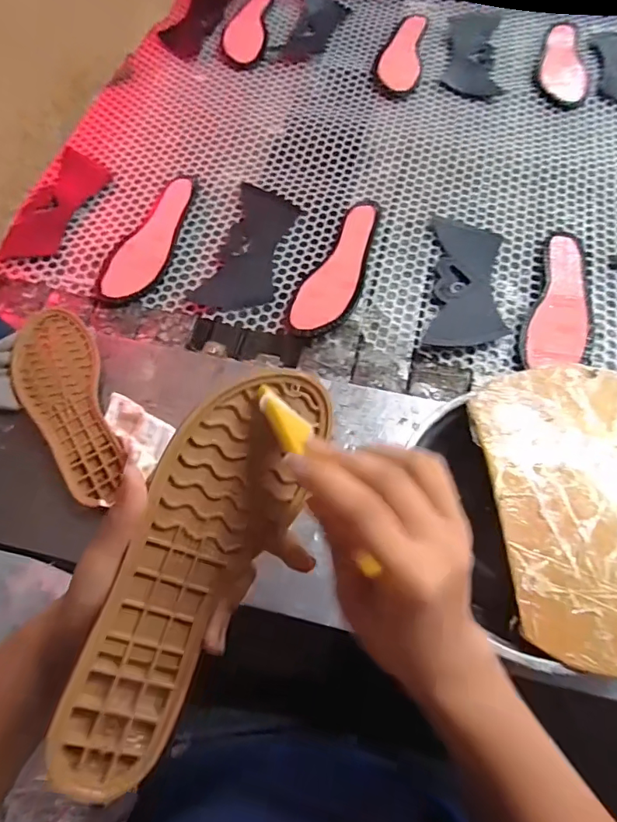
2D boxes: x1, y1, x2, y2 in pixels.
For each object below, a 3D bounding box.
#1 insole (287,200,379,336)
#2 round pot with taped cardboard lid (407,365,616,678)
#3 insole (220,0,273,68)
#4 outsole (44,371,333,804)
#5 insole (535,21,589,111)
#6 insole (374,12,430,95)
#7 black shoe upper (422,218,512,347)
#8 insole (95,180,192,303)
[{"bbox_3d":[0.034,-0.186,0.595,0.075,0.019,0.221,14,67,7],"label":"insole"},{"bbox_3d":[0.227,0.082,0.400,0.228,0.080,0.235,0,65,1],"label":"round pot with taped cardboard lid"},{"bbox_3d":[-0.109,-0.677,0.824,0.076,0.007,0.206,4,66,3],"label":"insole"},{"bbox_3d":[-0.061,0.078,0.259,0.076,0.010,0.232,31,73,-18],"label":"outsole"},{"bbox_3d":[0.425,-0.583,0.773,0.078,0.013,0.233,17,68,8],"label":"insole"},{"bbox_3d":[0.160,-0.611,0.794,0.072,0.005,0.216,12,67,6],"label":"insole"},{"bbox_3d":[0.199,-0.164,0.589,0.090,0.010,0.199,6,66,4],"label":"black shoe upper"},{"bbox_3d":[-0.212,-0.237,0.627,0.077,0.009,0.218,11,67,5],"label":"insole"}]

